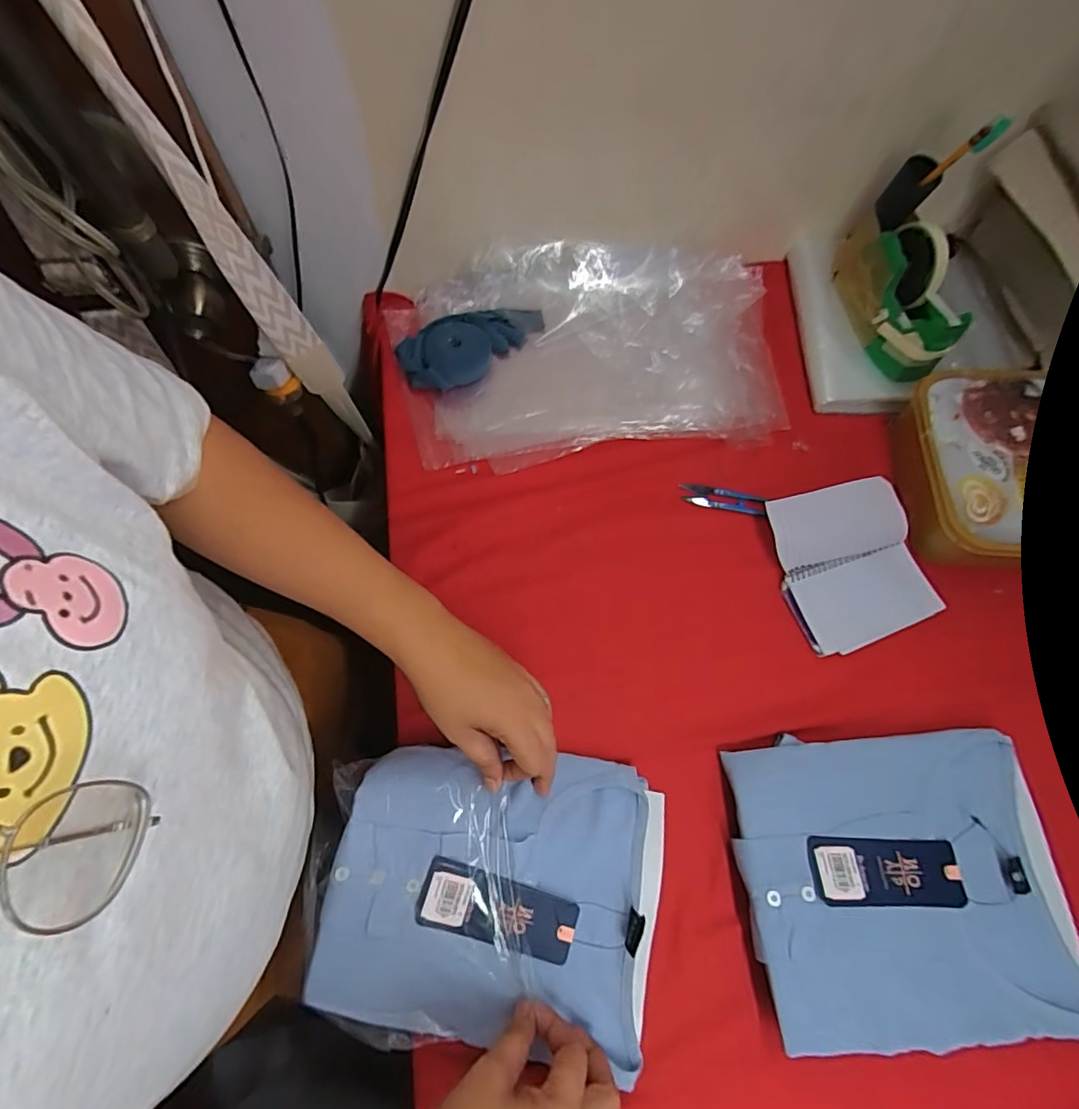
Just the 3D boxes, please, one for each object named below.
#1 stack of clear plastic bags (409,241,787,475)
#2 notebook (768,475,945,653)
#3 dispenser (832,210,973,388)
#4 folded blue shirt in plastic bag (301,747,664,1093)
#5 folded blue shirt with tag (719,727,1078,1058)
[{"bbox_3d":[0.060,-0.240,0.606,0.427,0.044,0.275,-4,70,0],"label":"stack of clear plastic bags"},{"bbox_3d":[0.314,0.009,0.521,0.139,0.025,0.154,-11,70,-3],"label":"notebook"},{"bbox_3d":[0.391,-0.298,0.583,0.060,0.093,0.198,-10,70,-2],"label":"dispenser"},{"bbox_3d":[-0.038,0.271,0.410,0.273,0.049,0.209,3,70,2],"label":"folded blue shirt in plastic bag"},{"bbox_3d":[0.290,0.260,0.422,0.247,0.038,0.209,-2,70,1],"label":"folded blue shirt with tag"}]

